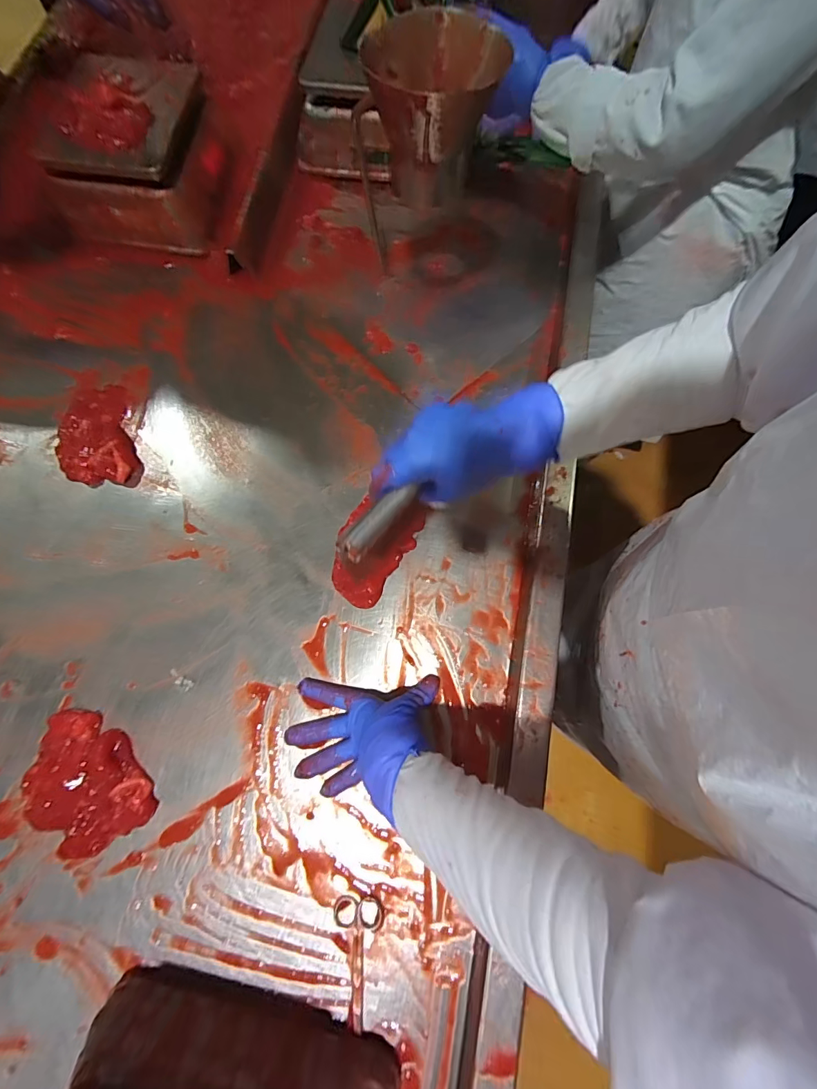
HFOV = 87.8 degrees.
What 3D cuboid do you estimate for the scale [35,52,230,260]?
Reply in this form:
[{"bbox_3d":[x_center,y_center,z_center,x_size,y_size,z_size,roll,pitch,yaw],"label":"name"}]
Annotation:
[{"bbox_3d":[-0.405,-0.608,0.659,0.218,0.142,0.240,5,74,3],"label":"scale"}]

